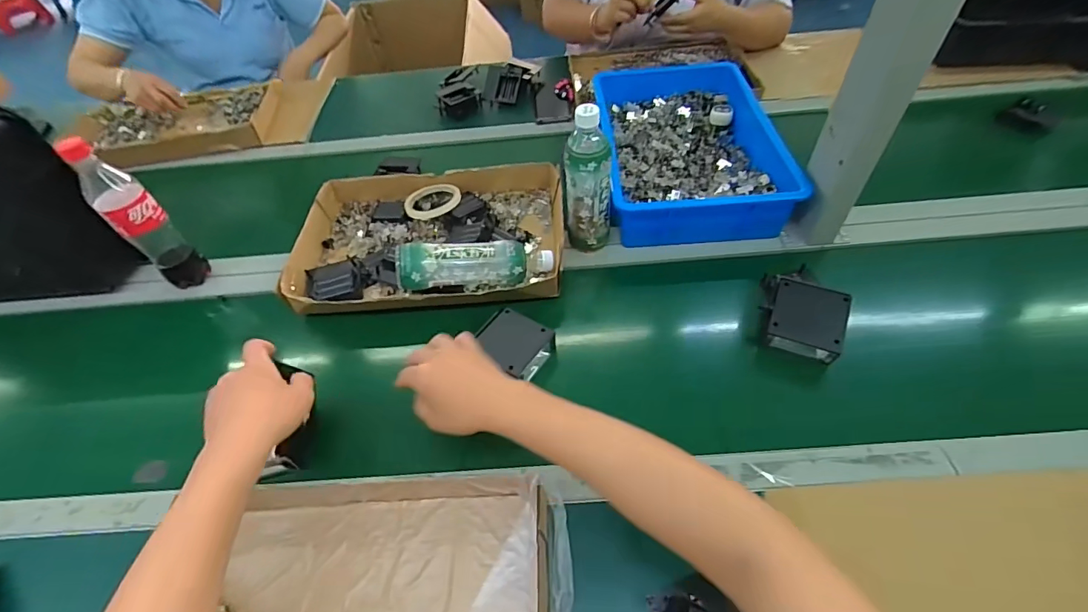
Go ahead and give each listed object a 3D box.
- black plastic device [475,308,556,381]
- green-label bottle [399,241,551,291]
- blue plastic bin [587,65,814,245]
[{"bbox_3d":[-0.038,0.056,0.617,0.091,0.048,0.078,27,58,24],"label":"black plastic device"},{"bbox_3d":[-0.098,-0.058,0.676,0.209,0.070,0.064,-3,50,-17],"label":"green-label bottle"},{"bbox_3d":[0.243,-0.287,0.823,0.282,0.083,0.440,-3,51,3],"label":"blue plastic bin"}]

